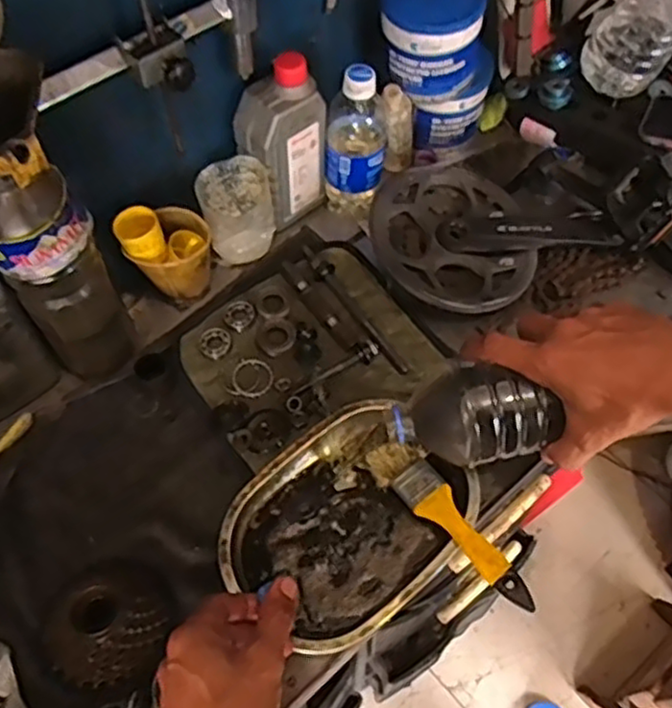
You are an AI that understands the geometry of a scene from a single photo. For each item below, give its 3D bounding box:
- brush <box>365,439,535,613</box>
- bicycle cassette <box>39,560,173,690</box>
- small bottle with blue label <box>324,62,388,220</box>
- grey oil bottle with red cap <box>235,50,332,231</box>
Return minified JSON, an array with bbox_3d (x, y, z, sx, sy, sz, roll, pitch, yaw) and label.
[{"bbox_3d":[0.091,0.133,0.566,0.040,0.023,0.169,-33,64,-17],"label":"brush"},{"bbox_3d":[-0.184,0.206,0.550,0.097,0.041,0.094,-1,59,1],"label":"bicycle cassette"},{"bbox_3d":[0.021,-0.223,0.739,0.063,0.165,0.063,2,59,3],"label":"small bottle with blue label"},{"bbox_3d":[-0.053,-0.216,0.720,0.079,0.178,0.053,-39,65,-20],"label":"grey oil bottle with red cap"}]

